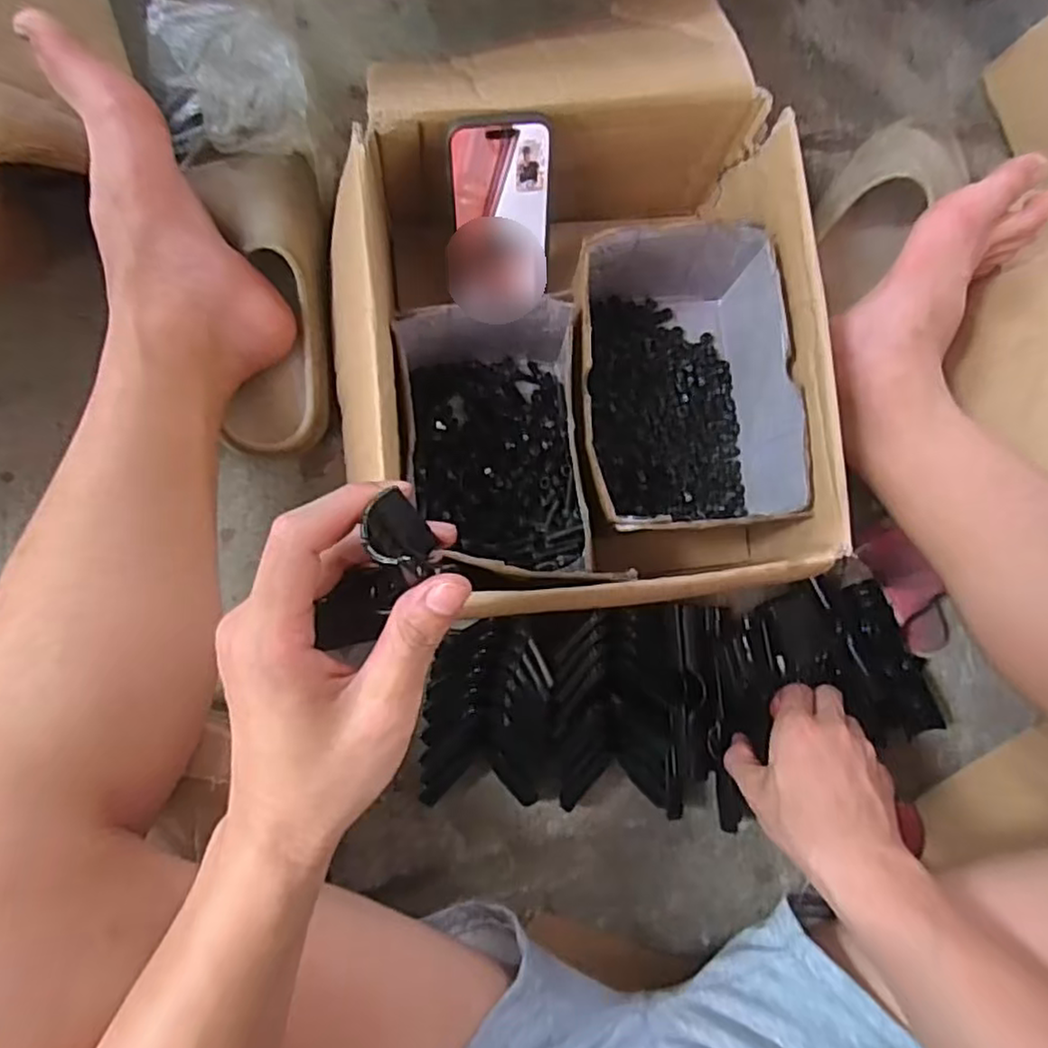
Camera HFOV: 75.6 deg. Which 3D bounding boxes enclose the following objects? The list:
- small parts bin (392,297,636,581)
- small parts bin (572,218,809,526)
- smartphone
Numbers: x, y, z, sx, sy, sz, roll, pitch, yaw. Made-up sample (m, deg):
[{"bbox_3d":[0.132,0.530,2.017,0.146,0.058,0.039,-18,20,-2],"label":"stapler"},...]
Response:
[{"bbox_3d":[-0.022,-0.057,0.495,0.115,0.092,0.176,-7,85,-7],"label":"small parts bin"},{"bbox_3d":[0.112,-0.100,0.508,0.144,0.097,0.208,-5,85,-7],"label":"small parts bin"},{"bbox_3d":[-0.015,-0.220,0.482,0.070,0.123,0.011,-8,46,-9],"label":"smartphone"}]

